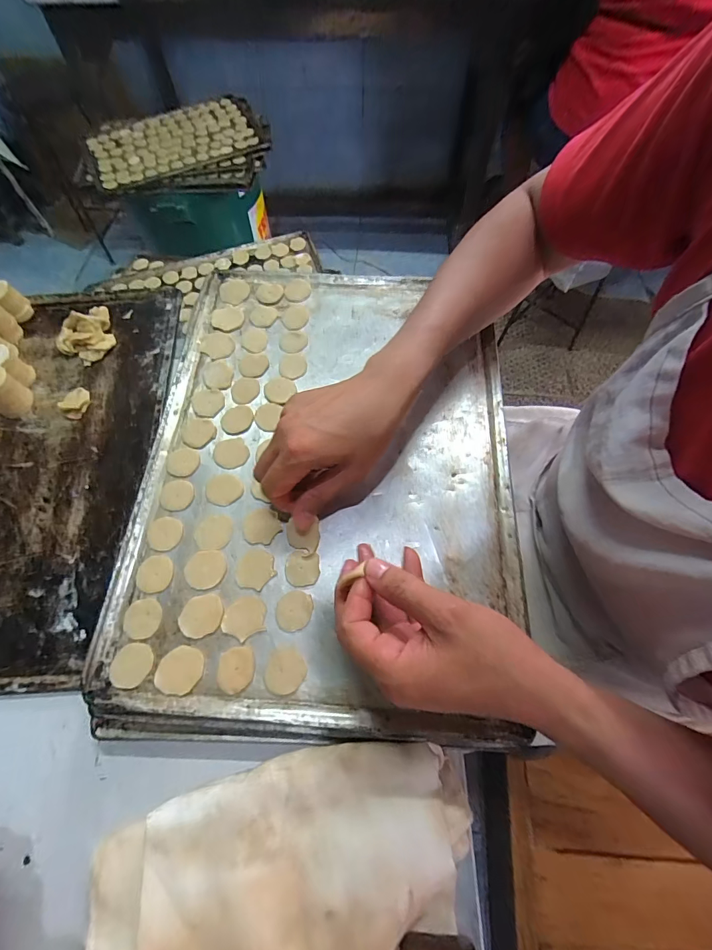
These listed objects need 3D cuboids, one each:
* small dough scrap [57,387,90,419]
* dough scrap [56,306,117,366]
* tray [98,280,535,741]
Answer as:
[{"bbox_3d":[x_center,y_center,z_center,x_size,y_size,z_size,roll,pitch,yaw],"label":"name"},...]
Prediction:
[{"bbox_3d":[-0.314,-0.082,0.434,0.032,0.009,0.036,25,68,11],"label":"small dough scrap"},{"bbox_3d":[-0.324,-0.166,0.465,0.060,0.022,0.069,-19,66,-8],"label":"dough scrap"},{"bbox_3d":[-0.042,-0.023,0.374,0.362,0.018,0.462,-1,66,3],"label":"tray"}]

